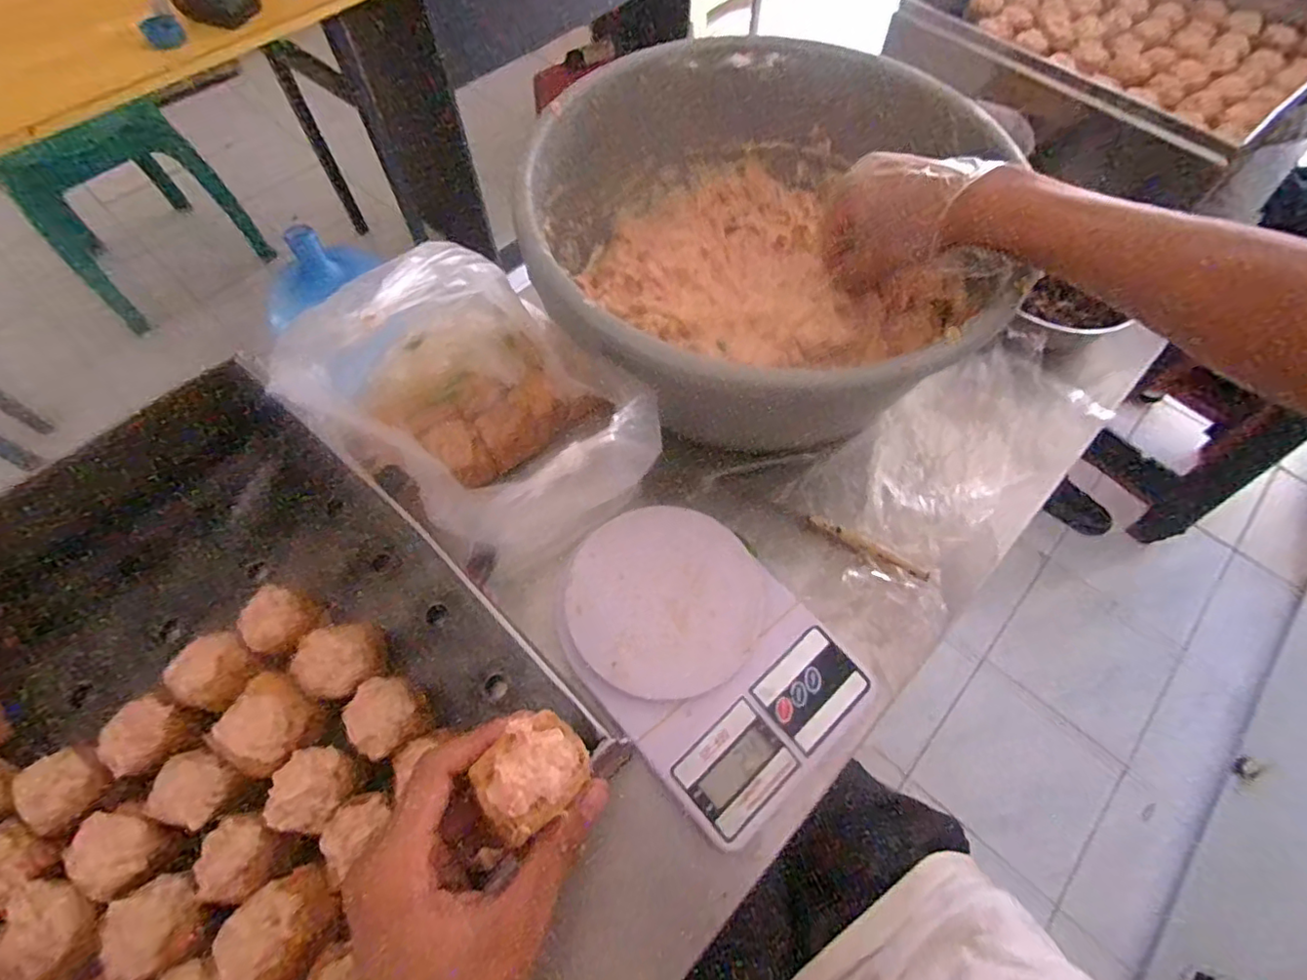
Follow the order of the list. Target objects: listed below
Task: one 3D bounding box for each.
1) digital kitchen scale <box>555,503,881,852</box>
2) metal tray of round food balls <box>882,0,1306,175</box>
[{"bbox_3d":[0.034,0.106,0.409,0.150,0.033,0.211,-36,68,-18],"label":"digital kitchen scale"},{"bbox_3d":[0.559,-0.583,0.729,0.456,0.057,0.443,-40,70,-19],"label":"metal tray of round food balls"}]

